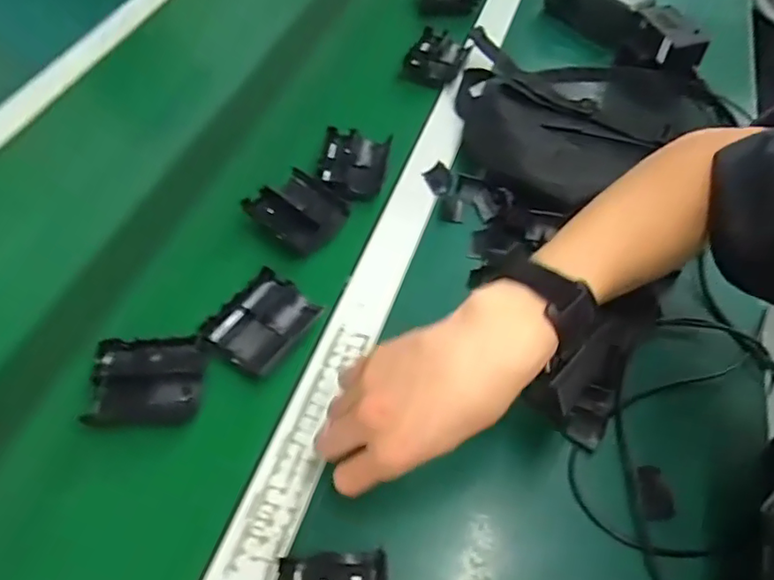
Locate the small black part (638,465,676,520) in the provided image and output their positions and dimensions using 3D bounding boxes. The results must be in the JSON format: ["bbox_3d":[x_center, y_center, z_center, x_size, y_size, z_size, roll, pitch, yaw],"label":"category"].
[{"bbox_3d":[0.183,0.139,0.399,0.020,0.005,0.035,0,54,-3],"label":"small black part"}]

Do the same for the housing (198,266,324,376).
[{"bbox_3d":[-0.101,0.026,0.465,0.060,0.024,0.082,32,59,19],"label":"housing"}]

